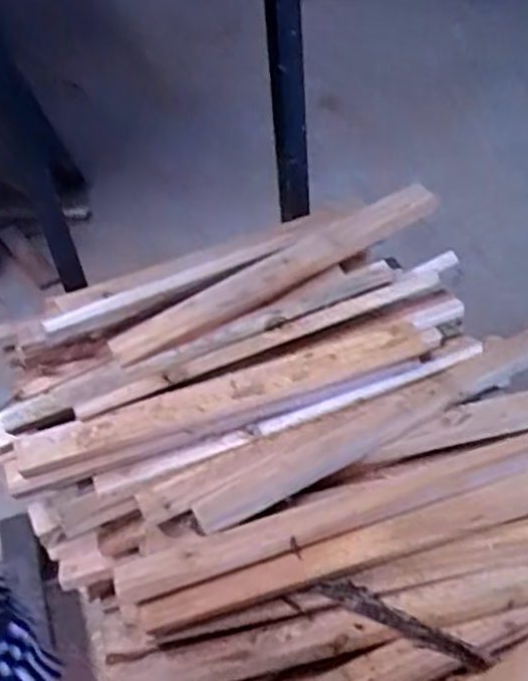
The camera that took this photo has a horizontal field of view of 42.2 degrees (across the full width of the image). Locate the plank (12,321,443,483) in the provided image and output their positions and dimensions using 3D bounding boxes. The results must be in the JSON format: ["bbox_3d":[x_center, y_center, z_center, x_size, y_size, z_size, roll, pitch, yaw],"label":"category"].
[{"bbox_3d":[-0.029,0.061,0.811,0.533,0.034,0.060,-17,73,-10],"label":"plank"}]

